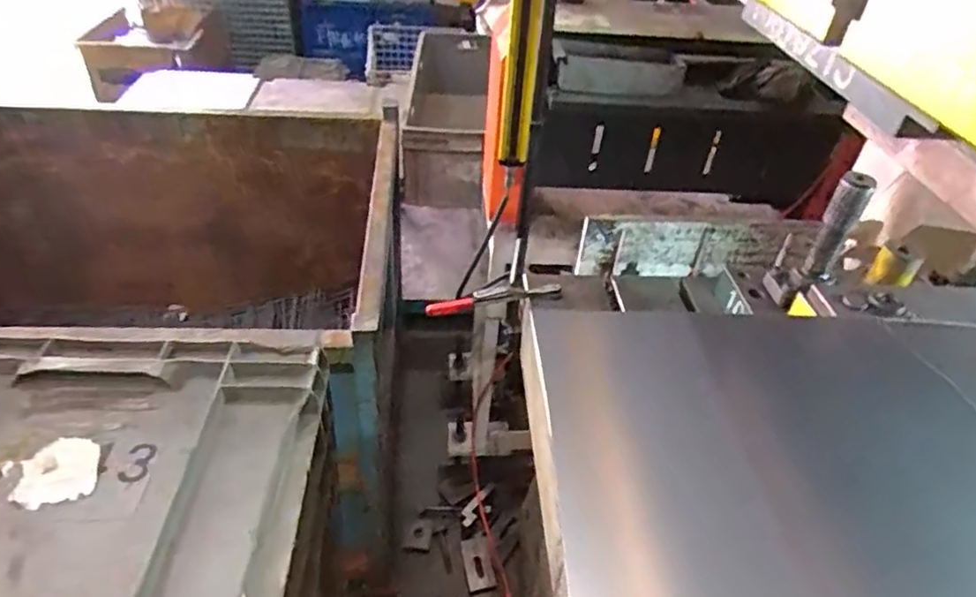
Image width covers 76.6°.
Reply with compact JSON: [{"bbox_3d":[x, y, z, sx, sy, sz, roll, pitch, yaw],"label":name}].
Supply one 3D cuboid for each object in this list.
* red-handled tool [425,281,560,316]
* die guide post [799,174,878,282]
[{"bbox_3d":[0.008,0.002,1.150,0.250,0.046,0.054,-10,42,-17],"label":"red-handled tool"},{"bbox_3d":[0.429,-0.086,0.760,0.035,0.142,0.038,26,44,24],"label":"die guide post"}]

